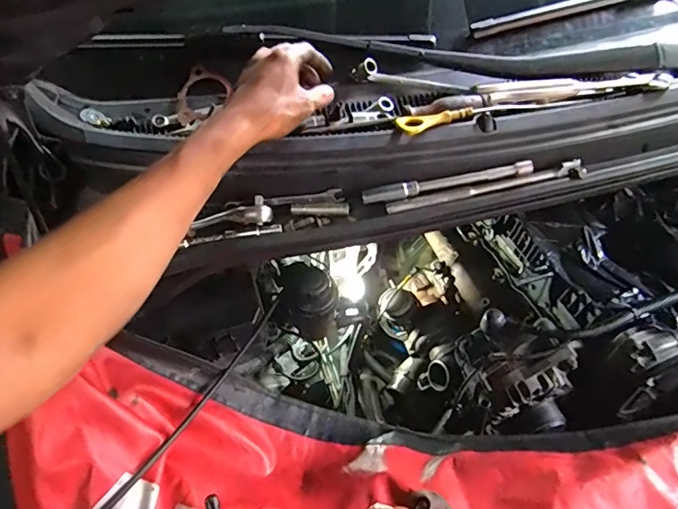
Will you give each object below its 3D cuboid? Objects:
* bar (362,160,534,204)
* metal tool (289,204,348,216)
[{"bbox_3d":[0.124,-0.083,0.554,0.197,0.014,0.014,-9,55,-4],"label":"bar"},{"bbox_3d":[-0.021,-0.051,0.553,0.065,0.010,0.013,-5,54,-1],"label":"metal tool"}]

